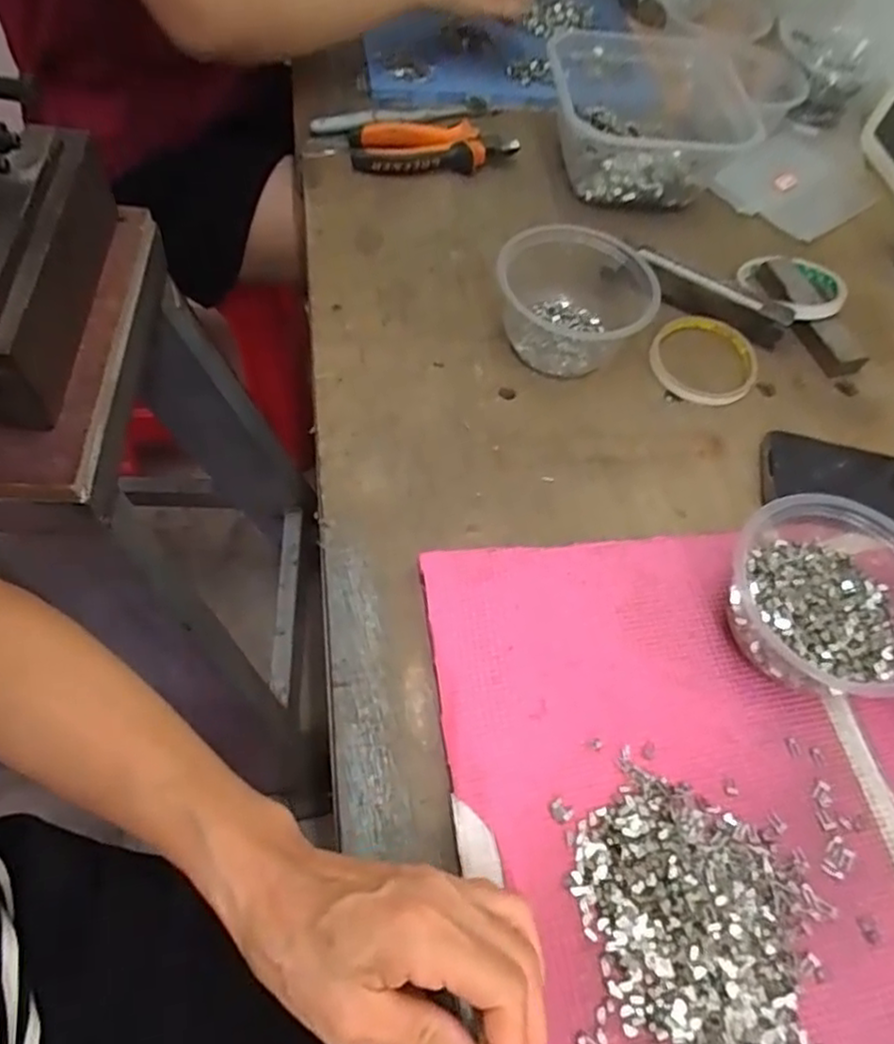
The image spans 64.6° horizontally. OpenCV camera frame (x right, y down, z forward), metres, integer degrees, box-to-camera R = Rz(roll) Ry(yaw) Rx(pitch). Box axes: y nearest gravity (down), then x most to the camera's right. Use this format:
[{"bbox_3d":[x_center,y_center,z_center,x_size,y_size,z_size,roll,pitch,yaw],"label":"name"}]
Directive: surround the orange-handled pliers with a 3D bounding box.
[{"bbox_3d":[-0.011,-0.341,0.638,0.148,0.019,0.068,1,59,-7],"label":"orange-handled pliers"}]

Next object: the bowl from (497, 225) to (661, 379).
[{"bbox_3d":[0.094,-0.168,0.525,0.110,0.063,0.113,3,59,-6],"label":"bowl"}]

